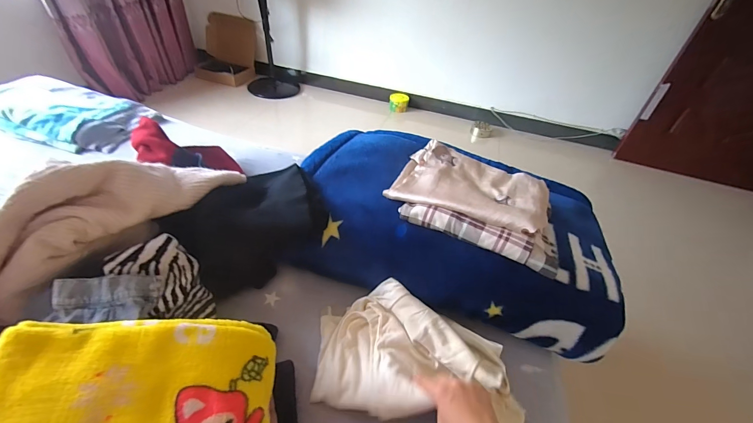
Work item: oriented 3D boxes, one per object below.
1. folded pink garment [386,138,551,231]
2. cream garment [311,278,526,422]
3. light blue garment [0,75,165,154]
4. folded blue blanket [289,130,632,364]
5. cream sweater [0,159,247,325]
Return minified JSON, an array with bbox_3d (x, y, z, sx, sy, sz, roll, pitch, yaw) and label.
[{"bbox_3d":[0.192,-0.058,0.663,0.298,0.066,0.230,23,43,18],"label":"folded pink garment"},{"bbox_3d":[0.069,0.230,0.537,0.326,0.086,0.205,6,41,-2],"label":"cream garment"},{"bbox_3d":[-0.963,-0.314,1.006,0.492,0.072,0.285,15,42,9],"label":"light blue garment"},{"bbox_3d":[0.157,0.012,0.716,0.647,0.133,0.429,18,42,12],"label":"folded blue blanket"},{"bbox_3d":[-0.481,0.007,0.543,0.469,0.187,0.117,-33,53,-18],"label":"cream sweater"}]

